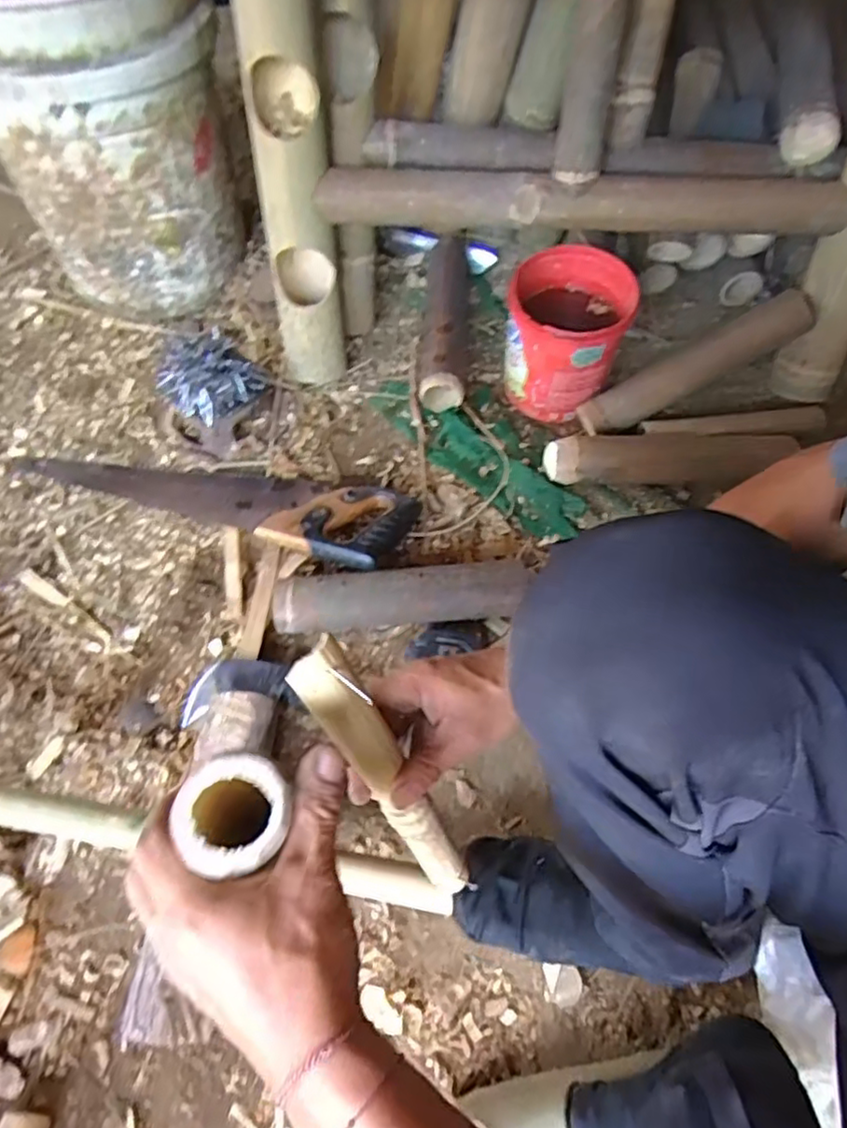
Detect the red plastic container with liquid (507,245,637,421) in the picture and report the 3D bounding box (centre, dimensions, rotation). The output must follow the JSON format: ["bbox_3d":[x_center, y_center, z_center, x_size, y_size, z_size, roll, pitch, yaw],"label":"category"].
[{"bbox_3d":[0.169,-0.275,0.808,0.135,0.157,0.147,0,60,0],"label":"red plastic container with liquid"}]

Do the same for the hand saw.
[{"bbox_3d":[-0.251,-0.086,0.777,0.486,0.030,0.116,12,46,13],"label":"hand saw"}]

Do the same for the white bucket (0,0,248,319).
[{"bbox_3d":[-0.392,-0.539,0.826,0.274,0.380,0.274,0,60,0],"label":"white bucket"}]

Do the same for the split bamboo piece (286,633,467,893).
[{"bbox_3d":[-0.015,0.148,0.417,0.029,0.280,0.023,-40,43,-20],"label":"split bamboo piece"}]

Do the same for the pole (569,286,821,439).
[{"bbox_3d":[0.333,-0.241,0.798,0.295,0.060,0.049,-28,63,5],"label":"pole"}]

